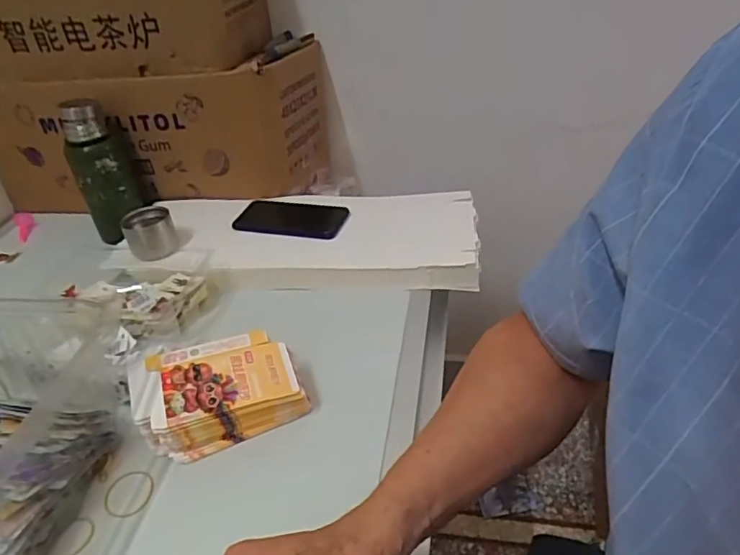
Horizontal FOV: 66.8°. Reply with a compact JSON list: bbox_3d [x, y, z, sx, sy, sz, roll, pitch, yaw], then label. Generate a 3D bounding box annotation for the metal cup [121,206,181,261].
[{"bbox_3d":[-0.291,-0.057,0.748,0.063,0.046,0.074,-20,38,-18],"label":"metal cup"}]

